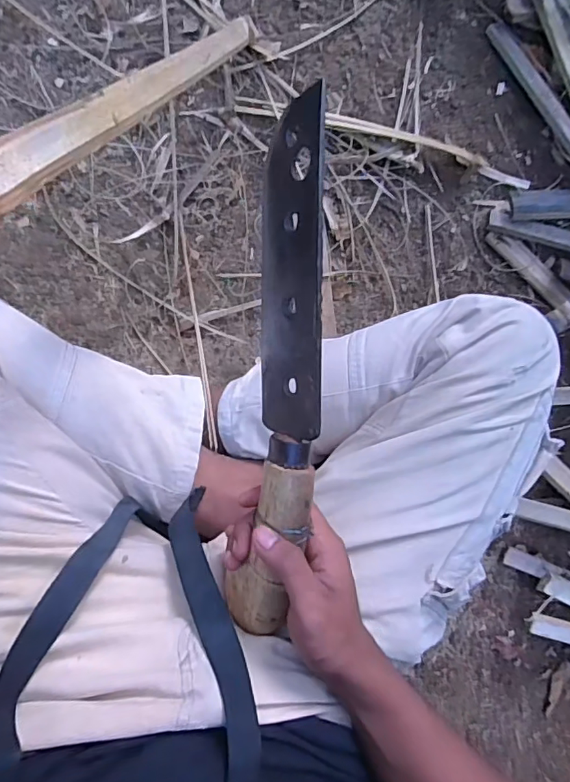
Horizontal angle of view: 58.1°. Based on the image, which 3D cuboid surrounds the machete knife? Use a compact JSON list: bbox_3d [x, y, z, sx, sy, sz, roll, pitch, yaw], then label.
[{"bbox_3d":[0.006,-0.023,0.347,0.033,0.070,0.320,-4,102,-35],"label":"machete knife"}]

